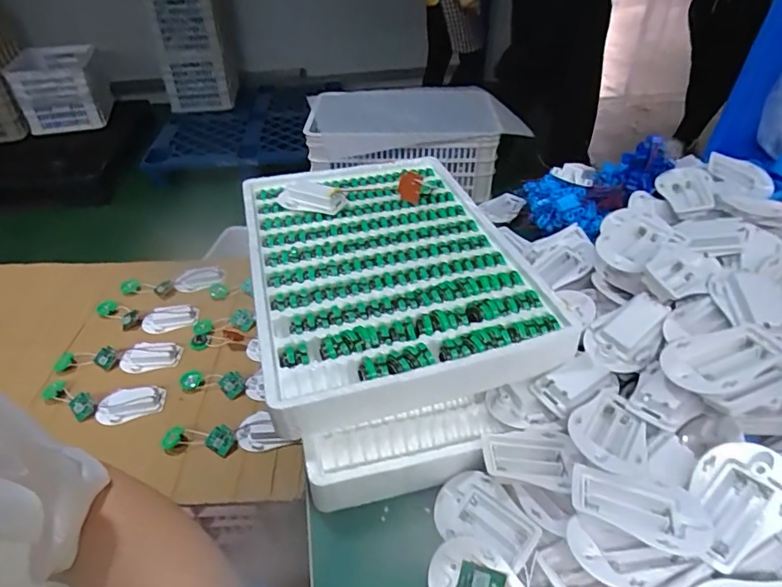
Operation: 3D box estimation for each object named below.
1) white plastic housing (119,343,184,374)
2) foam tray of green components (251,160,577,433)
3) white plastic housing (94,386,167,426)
[{"bbox_3d":[-0.334,0.088,0.681,0.077,0.021,0.036,-8,41,-8],"label":"white plastic housing"},{"bbox_3d":[-0.012,-0.036,0.503,0.249,0.051,0.363,-11,41,-11],"label":"foam tray of green components"},{"bbox_3d":[-0.326,0.139,0.617,0.079,0.017,0.039,-10,41,-11],"label":"white plastic housing"}]

